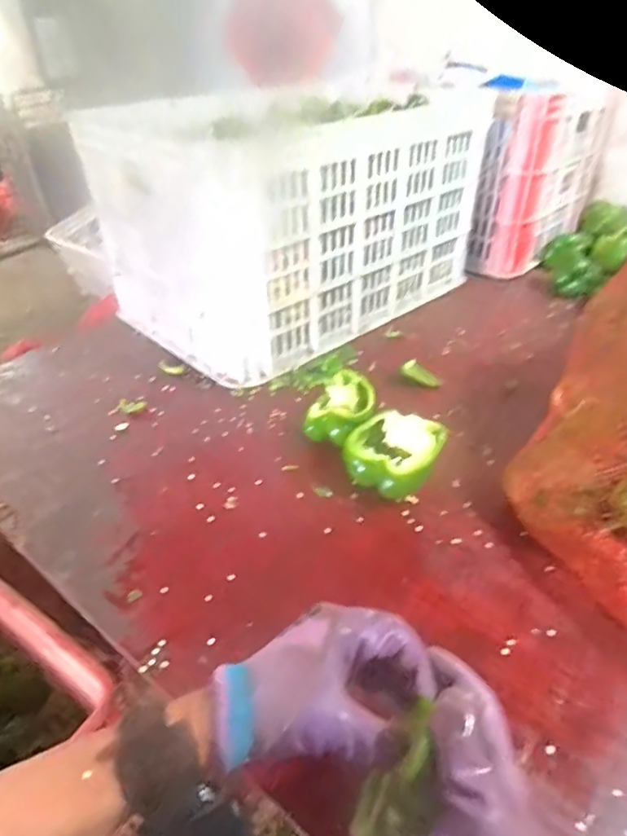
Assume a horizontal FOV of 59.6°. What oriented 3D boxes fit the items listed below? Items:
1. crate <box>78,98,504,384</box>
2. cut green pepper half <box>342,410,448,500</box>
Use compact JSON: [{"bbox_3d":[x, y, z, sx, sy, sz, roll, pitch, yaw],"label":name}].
[{"bbox_3d":[-0.022,-0.314,0.812,0.527,0.251,0.343,-33,46,-31],"label":"crate"},{"bbox_3d":[0.078,0.038,0.537,0.084,0.044,0.082,-3,38,2],"label":"cut green pepper half"}]

